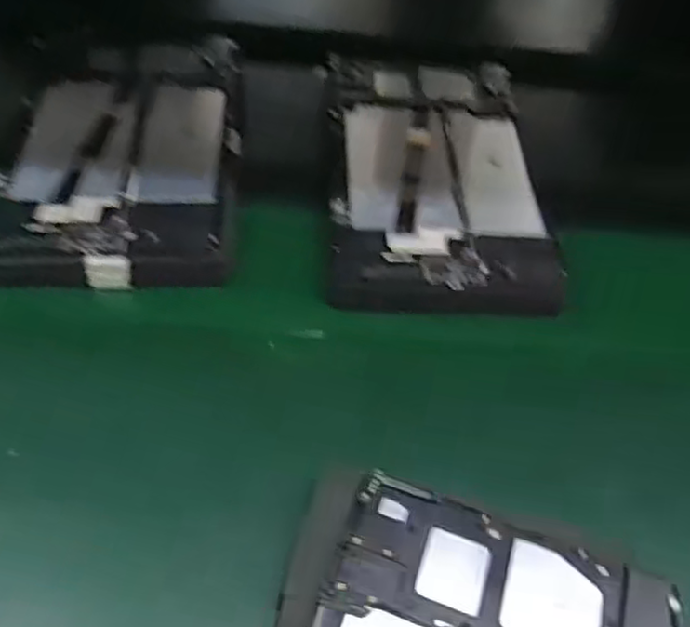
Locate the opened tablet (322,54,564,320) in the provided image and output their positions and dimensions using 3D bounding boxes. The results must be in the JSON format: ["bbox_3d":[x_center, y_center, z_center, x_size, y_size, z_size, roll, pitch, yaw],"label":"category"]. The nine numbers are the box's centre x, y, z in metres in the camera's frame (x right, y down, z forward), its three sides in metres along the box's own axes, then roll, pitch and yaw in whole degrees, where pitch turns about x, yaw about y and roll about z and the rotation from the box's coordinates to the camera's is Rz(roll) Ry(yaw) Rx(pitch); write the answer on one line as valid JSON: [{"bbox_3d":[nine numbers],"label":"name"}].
[{"bbox_3d":[0.065,-0.098,0.473,0.149,0.018,0.239,2,51,-4],"label":"opened tablet"}]

